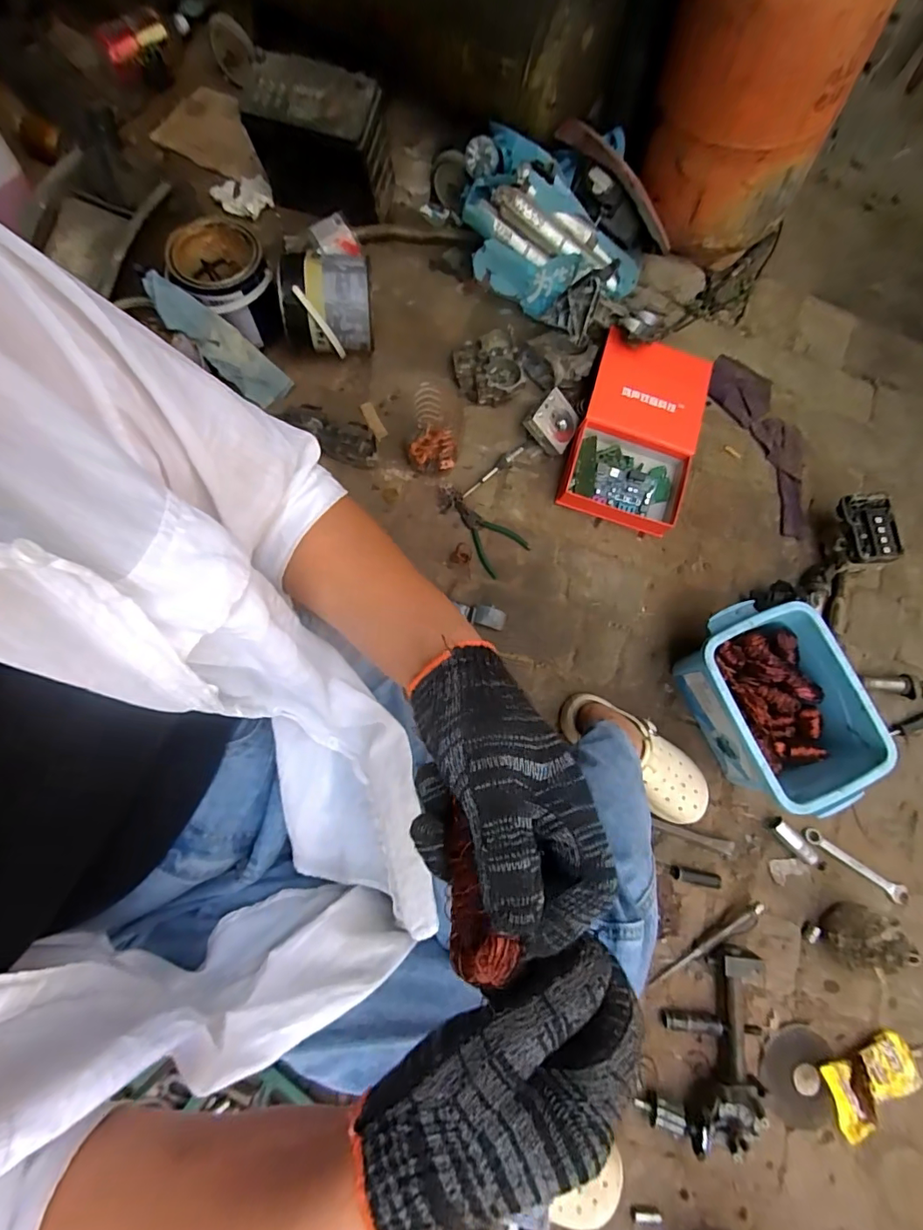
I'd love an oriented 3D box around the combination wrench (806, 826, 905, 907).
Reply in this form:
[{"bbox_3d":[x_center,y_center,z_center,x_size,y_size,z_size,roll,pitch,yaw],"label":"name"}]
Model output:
[{"bbox_3d":[0.620,0.393,0.787,0.161,0.013,0.029,36,78,8],"label":"combination wrench"}]

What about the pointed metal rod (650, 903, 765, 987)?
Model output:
[{"bbox_3d":[0.365,0.488,0.737,0.197,0.016,0.020,-28,77,-8],"label":"pointed metal rod"}]

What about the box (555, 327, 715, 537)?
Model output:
[{"bbox_3d":[0.320,-0.327,0.897,0.214,0.052,0.332,16,94,-3],"label":"box"}]

